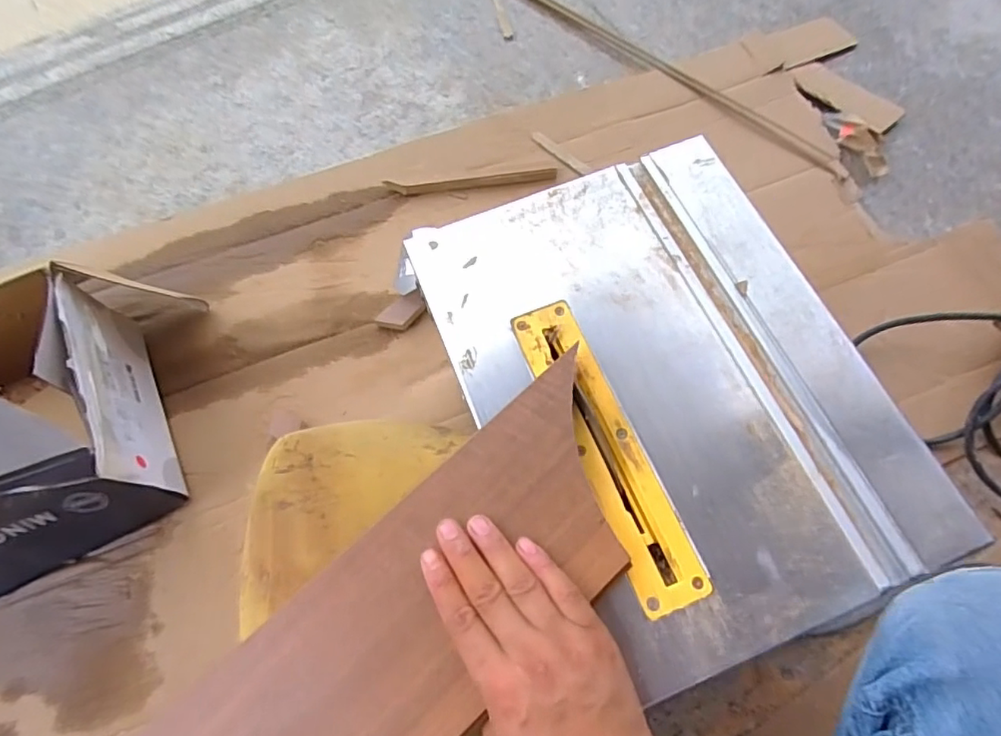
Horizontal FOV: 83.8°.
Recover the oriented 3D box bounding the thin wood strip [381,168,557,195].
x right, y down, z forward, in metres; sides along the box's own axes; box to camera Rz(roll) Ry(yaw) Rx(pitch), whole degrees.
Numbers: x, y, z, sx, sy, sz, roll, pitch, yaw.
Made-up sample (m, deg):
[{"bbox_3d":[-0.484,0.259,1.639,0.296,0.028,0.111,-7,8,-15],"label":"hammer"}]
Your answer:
[{"bbox_3d":[-0.042,-0.277,0.828,0.248,0.010,0.022,-6,69,-1],"label":"thin wood strip"}]

